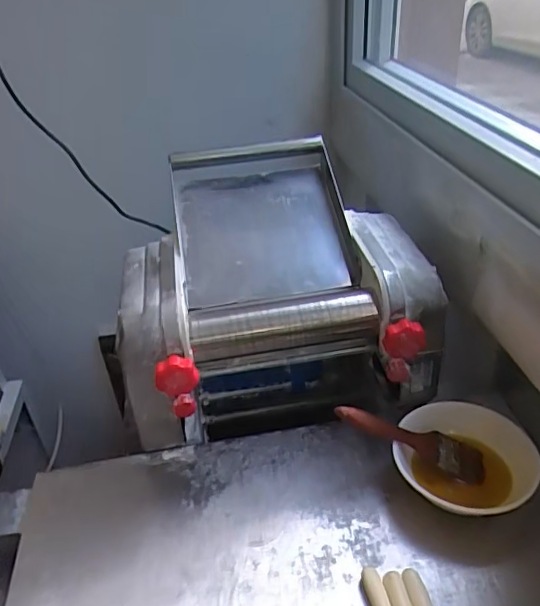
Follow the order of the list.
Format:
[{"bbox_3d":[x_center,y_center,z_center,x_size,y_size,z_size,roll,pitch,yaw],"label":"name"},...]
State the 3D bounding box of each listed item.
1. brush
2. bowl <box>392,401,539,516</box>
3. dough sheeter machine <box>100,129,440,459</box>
[{"bbox_3d":[0.161,0.158,0.622,0.185,0.023,0.043,23,33,-7],"label":"brush"},{"bbox_3d":[0.214,0.184,0.619,0.150,0.074,0.133,23,41,35],"label":"bowl"},{"bbox_3d":[0.007,-0.002,0.753,0.369,0.292,0.344,-6,33,-4],"label":"dough sheeter machine"}]

